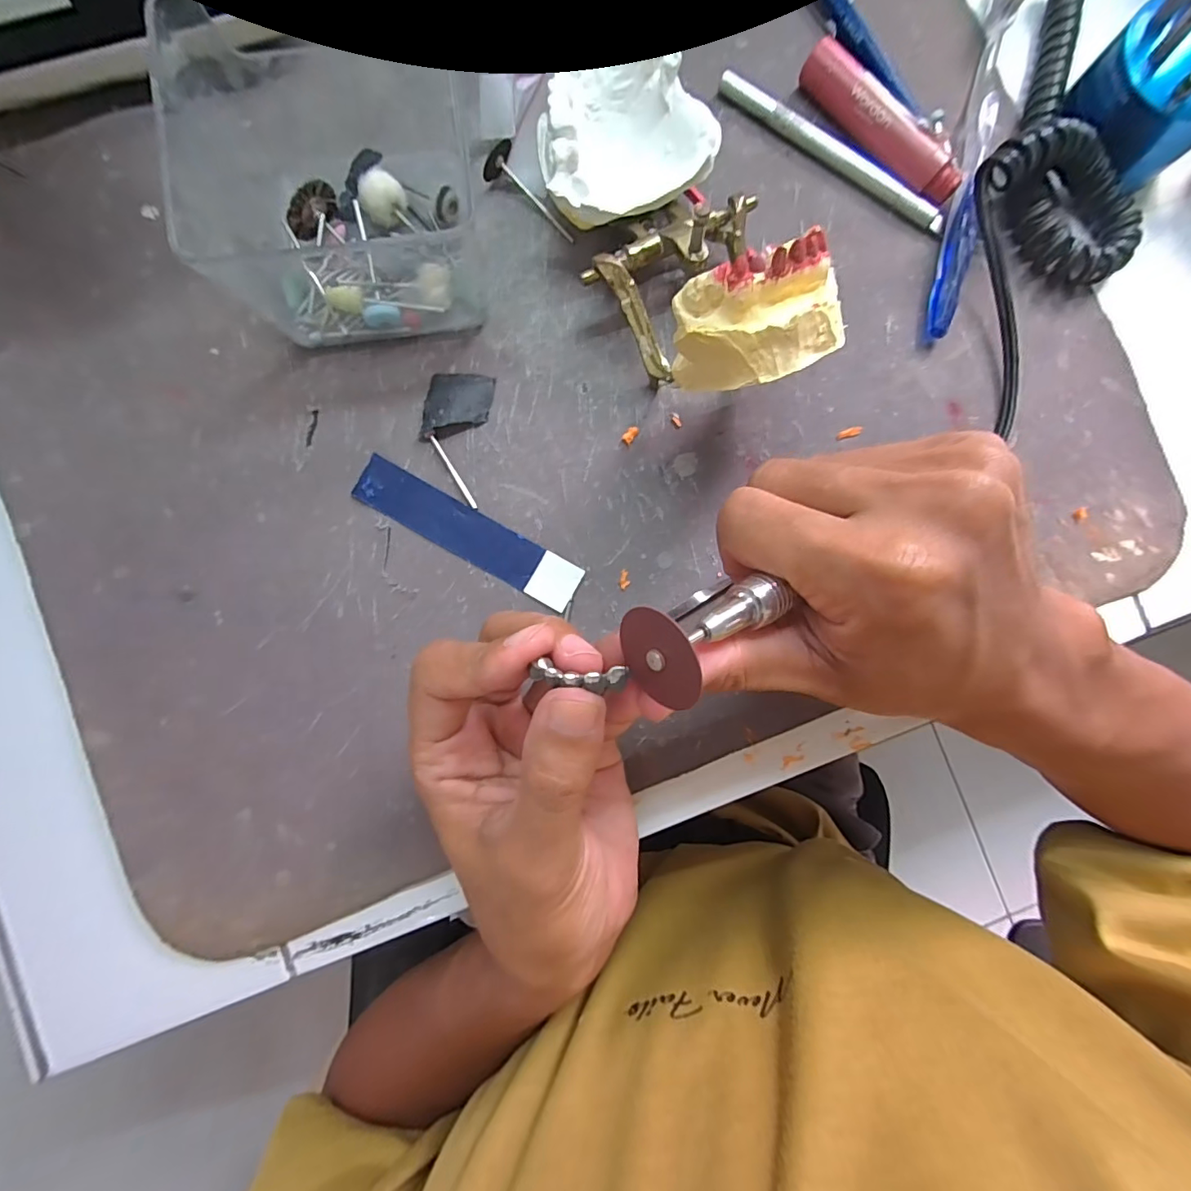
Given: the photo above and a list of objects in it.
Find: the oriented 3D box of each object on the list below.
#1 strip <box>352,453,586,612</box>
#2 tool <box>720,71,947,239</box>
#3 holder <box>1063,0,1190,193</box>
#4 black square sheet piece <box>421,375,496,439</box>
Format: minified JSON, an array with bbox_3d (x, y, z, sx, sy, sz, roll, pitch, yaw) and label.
[{"bbox_3d":[-0.054,-0.026,0.217,0.101,0.004,0.021,29,87,0],"label":"strip"},{"bbox_3d":[0.107,-0.200,0.230,0.119,0.009,0.006,33,87,0],"label":"tool"},{"bbox_3d":[0.245,-0.222,0.206,0.057,0.063,0.055,40,86,0],"label":"holder"},{"bbox_3d":[-0.060,-0.082,0.218,0.027,0.007,0.030,6,87,-2],"label":"black square sheet piece"}]

